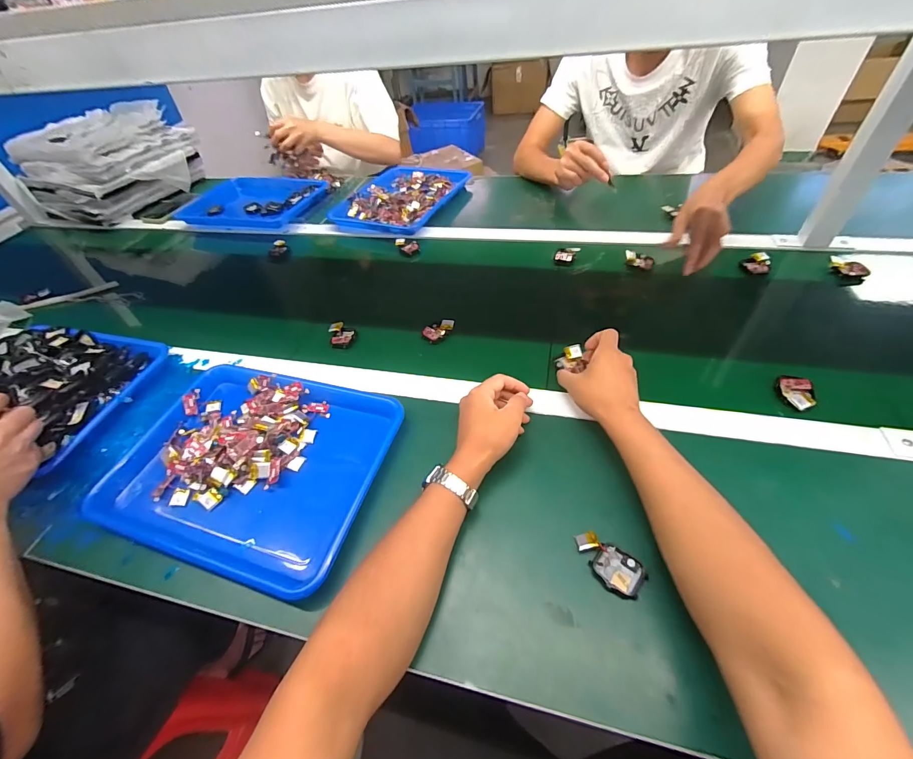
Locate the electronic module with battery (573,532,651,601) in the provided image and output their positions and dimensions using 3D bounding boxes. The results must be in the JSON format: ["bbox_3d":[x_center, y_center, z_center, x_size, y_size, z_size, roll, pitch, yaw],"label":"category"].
[{"bbox_3d":[0.151,0.183,0.387,0.040,0.014,0.069,-39,56,-24],"label":"electronic module with battery"}]

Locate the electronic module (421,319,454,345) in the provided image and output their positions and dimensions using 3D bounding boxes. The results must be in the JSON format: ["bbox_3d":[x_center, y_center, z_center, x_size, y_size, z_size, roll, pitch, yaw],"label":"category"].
[{"bbox_3d":[-0.028,-0.080,0.634,0.053,0.016,0.030,-28,52,-17],"label":"electronic module"}]

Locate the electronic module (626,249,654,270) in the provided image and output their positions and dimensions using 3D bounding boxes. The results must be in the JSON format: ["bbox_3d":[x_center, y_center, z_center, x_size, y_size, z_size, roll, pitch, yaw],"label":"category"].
[{"bbox_3d":[0.335,-0.220,0.711,0.050,0.022,0.025,16,53,20],"label":"electronic module"}]

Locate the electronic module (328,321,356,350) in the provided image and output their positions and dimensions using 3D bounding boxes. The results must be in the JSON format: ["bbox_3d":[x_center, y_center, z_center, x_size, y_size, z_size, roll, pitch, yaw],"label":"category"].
[{"bbox_3d":[-0.190,-0.075,0.649,0.042,0.015,0.052,-16,50,-7],"label":"electronic module"}]

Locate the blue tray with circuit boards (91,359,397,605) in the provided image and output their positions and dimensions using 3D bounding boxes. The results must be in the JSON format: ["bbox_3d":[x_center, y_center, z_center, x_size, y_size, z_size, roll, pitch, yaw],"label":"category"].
[{"bbox_3d":[-0.261,0.096,0.498,0.339,0.048,0.260,11,52,16],"label":"blue tray with circuit boards"}]

